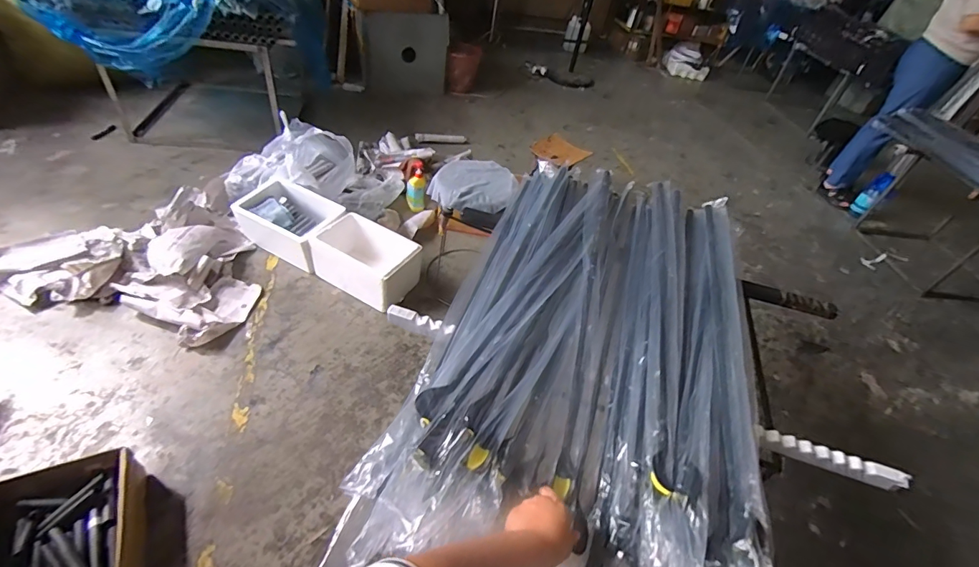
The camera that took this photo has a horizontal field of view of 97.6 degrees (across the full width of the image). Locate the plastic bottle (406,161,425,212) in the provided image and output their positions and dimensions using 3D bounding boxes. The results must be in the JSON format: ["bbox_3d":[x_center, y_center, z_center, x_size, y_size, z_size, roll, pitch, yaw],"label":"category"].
[{"bbox_3d":[-0.326,-0.430,1.902,0.080,0.208,0.081,-2,46,-13],"label":"plastic bottle"}]

